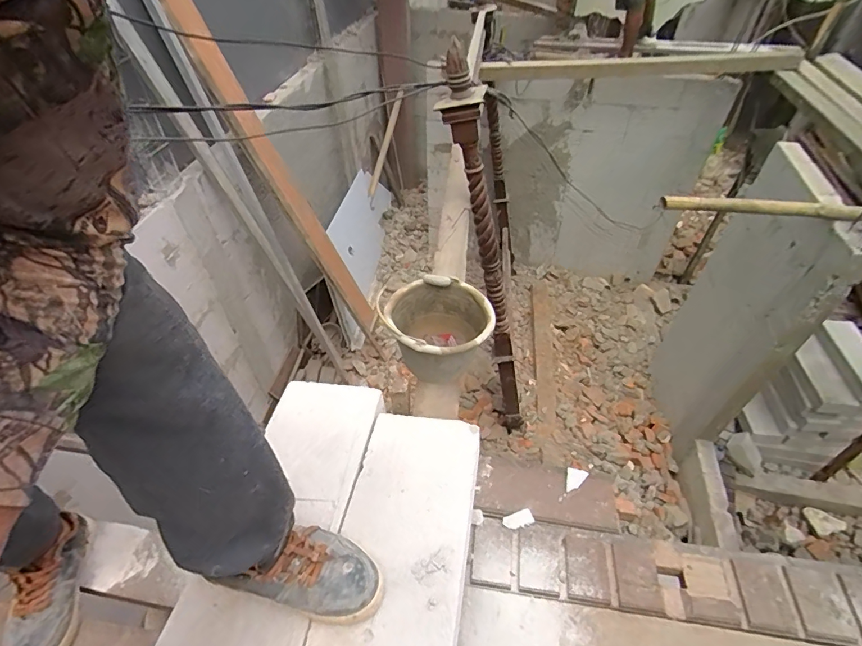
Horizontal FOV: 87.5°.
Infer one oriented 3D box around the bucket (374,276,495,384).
[{"bbox_3d":[0.020,0.024,1.224,0.269,0.173,0.246,0,46,0],"label":"bucket"}]

